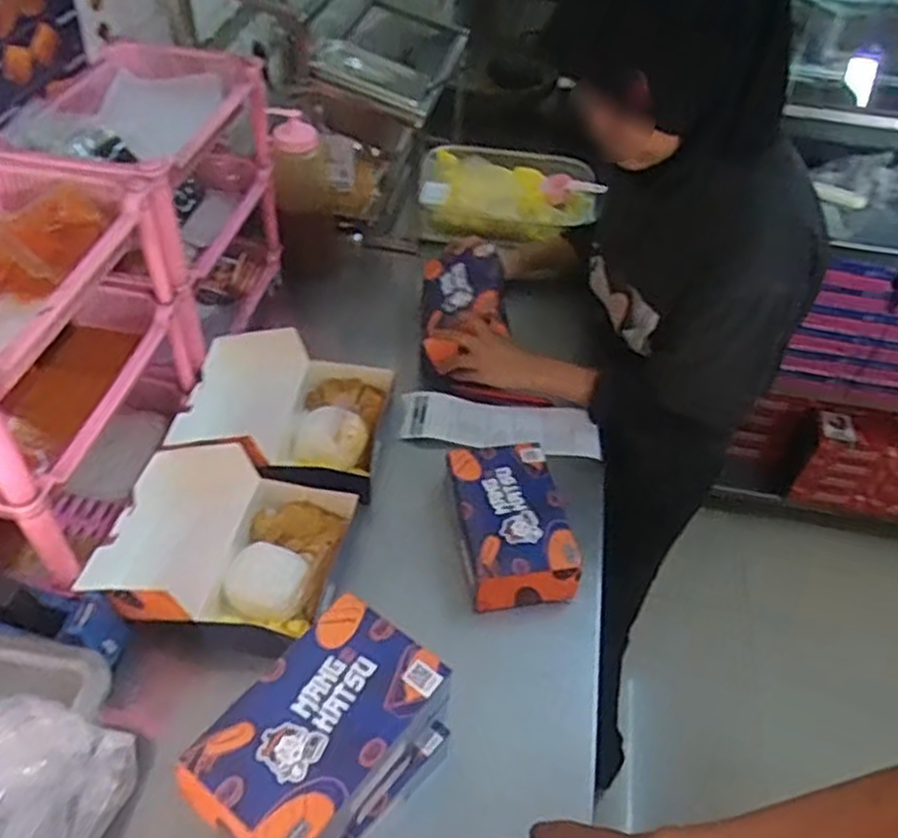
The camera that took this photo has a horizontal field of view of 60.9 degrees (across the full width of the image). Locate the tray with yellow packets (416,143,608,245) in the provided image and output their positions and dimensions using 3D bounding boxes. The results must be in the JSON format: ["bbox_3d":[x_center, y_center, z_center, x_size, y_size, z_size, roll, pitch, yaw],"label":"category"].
[{"bbox_3d":[0.101,-0.378,1.286,0.298,0.064,0.223,8,47,3],"label":"tray with yellow packets"}]

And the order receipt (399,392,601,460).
[{"bbox_3d":[0.065,0.006,0.986,0.247,0.022,0.078,7,47,2],"label":"order receipt"}]

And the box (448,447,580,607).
[{"bbox_3d":[0.067,0.117,0.847,0.116,0.061,0.180,-6,48,-10],"label":"box"}]

